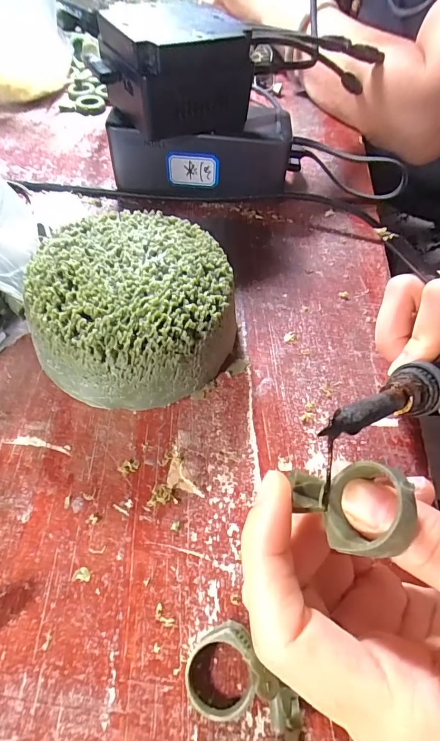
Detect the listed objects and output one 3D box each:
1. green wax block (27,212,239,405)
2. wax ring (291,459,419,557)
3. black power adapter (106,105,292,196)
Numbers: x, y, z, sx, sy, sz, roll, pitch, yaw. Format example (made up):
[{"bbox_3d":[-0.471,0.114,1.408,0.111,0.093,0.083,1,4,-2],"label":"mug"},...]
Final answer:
[{"bbox_3d":[-0.044,-0.035,0.203,0.098,0.049,0.100,-14,59,-13],"label":"green wax block"},{"bbox_3d":[0.036,0.037,0.106,0.026,0.018,0.024,2,55,-2],"label":"wax ring"},{"bbox_3d":[-0.015,-0.160,0.287,0.128,0.052,0.047,0,55,-3],"label":"black power adapter"}]

